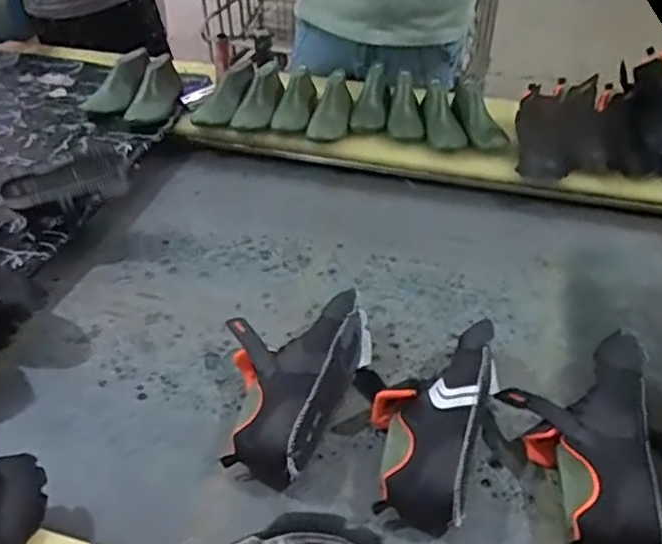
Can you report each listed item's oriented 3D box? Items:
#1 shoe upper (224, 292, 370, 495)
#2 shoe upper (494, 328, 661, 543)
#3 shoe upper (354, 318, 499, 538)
[{"bbox_3d":[-0.033,0.138,0.786,0.176,0.085,0.235,-3,43,-2],"label":"shoe upper"},{"bbox_3d":[0.273,0.177,0.723,0.147,0.085,0.272,7,44,9],"label":"shoe upper"},{"bbox_3d":[0.109,0.156,0.761,0.139,0.086,0.258,15,46,16],"label":"shoe upper"}]

